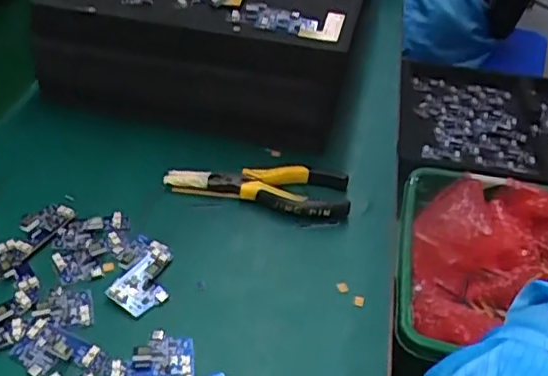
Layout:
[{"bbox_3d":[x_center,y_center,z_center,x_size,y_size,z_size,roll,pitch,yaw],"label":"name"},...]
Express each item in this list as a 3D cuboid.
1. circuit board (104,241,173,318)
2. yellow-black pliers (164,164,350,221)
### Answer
[{"bbox_3d":[-0.094,0.067,0.465,0.039,0.008,0.061,24,43,19],"label":"circuit board"},{"bbox_3d":[-0.012,-0.005,0.551,0.159,0.021,0.056,13,41,6],"label":"yellow-black pliers"}]

